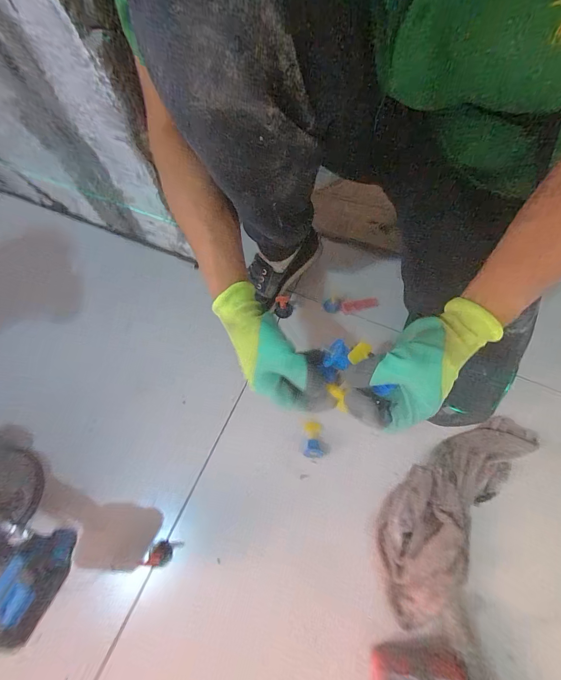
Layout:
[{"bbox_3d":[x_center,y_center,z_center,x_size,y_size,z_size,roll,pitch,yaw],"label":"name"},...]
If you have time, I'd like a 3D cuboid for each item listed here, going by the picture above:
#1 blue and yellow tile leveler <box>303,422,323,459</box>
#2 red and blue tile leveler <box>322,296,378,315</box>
[{"bbox_3d":[0.053,0.160,0.473,0.029,0.021,0.055,2,68,4],"label":"blue and yellow tile leveler"},{"bbox_3d":[0.137,-0.067,0.566,0.107,0.021,0.031,-6,68,1],"label":"red and blue tile leveler"}]

